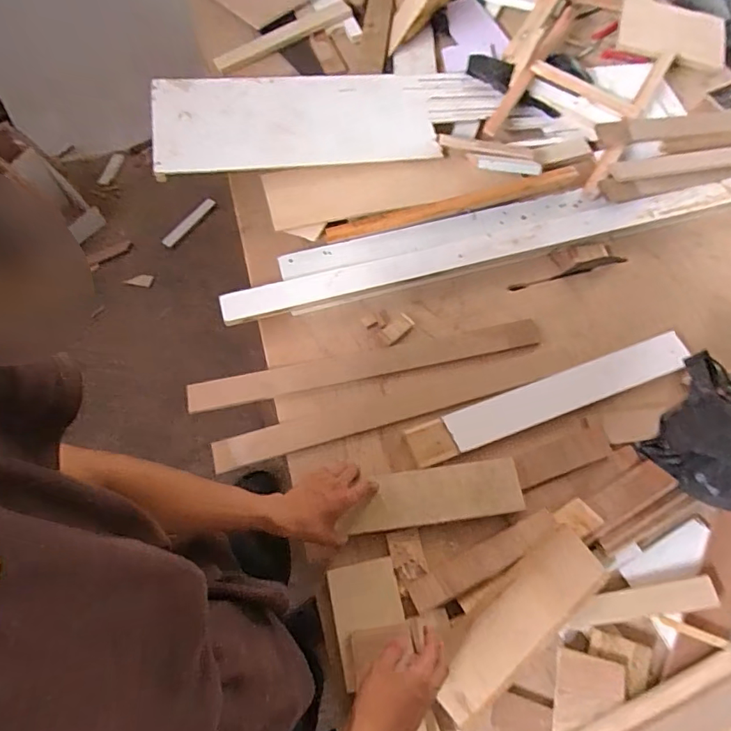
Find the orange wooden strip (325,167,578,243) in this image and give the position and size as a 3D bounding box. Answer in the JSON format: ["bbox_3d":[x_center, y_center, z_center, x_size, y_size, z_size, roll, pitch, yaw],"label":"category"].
[{"bbox_3d":[0.169,-0.310,0.918,0.497,0.016,0.023,-15,65,-7],"label":"orange wooden strip"}]

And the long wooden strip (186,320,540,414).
[{"bbox_3d":[0.003,-0.004,0.815,0.599,0.015,0.054,-12,65,-4],"label":"long wooden strip"}]

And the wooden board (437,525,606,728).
[{"bbox_3d":[0.202,0.340,0.626,0.267,0.024,0.087,-44,83,-12],"label":"wooden board"}]

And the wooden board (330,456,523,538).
[{"bbox_3d":[0.100,0.193,0.705,0.250,0.014,0.084,-12,65,-1],"label":"wooden board"}]

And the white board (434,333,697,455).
[{"bbox_3d":[0.337,0.040,0.789,0.423,0.010,0.066,-19,66,-7],"label":"white board"}]

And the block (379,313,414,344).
[{"bbox_3d":[0.056,-0.065,0.836,0.056,0.010,0.030,-34,69,-13],"label":"block"}]

